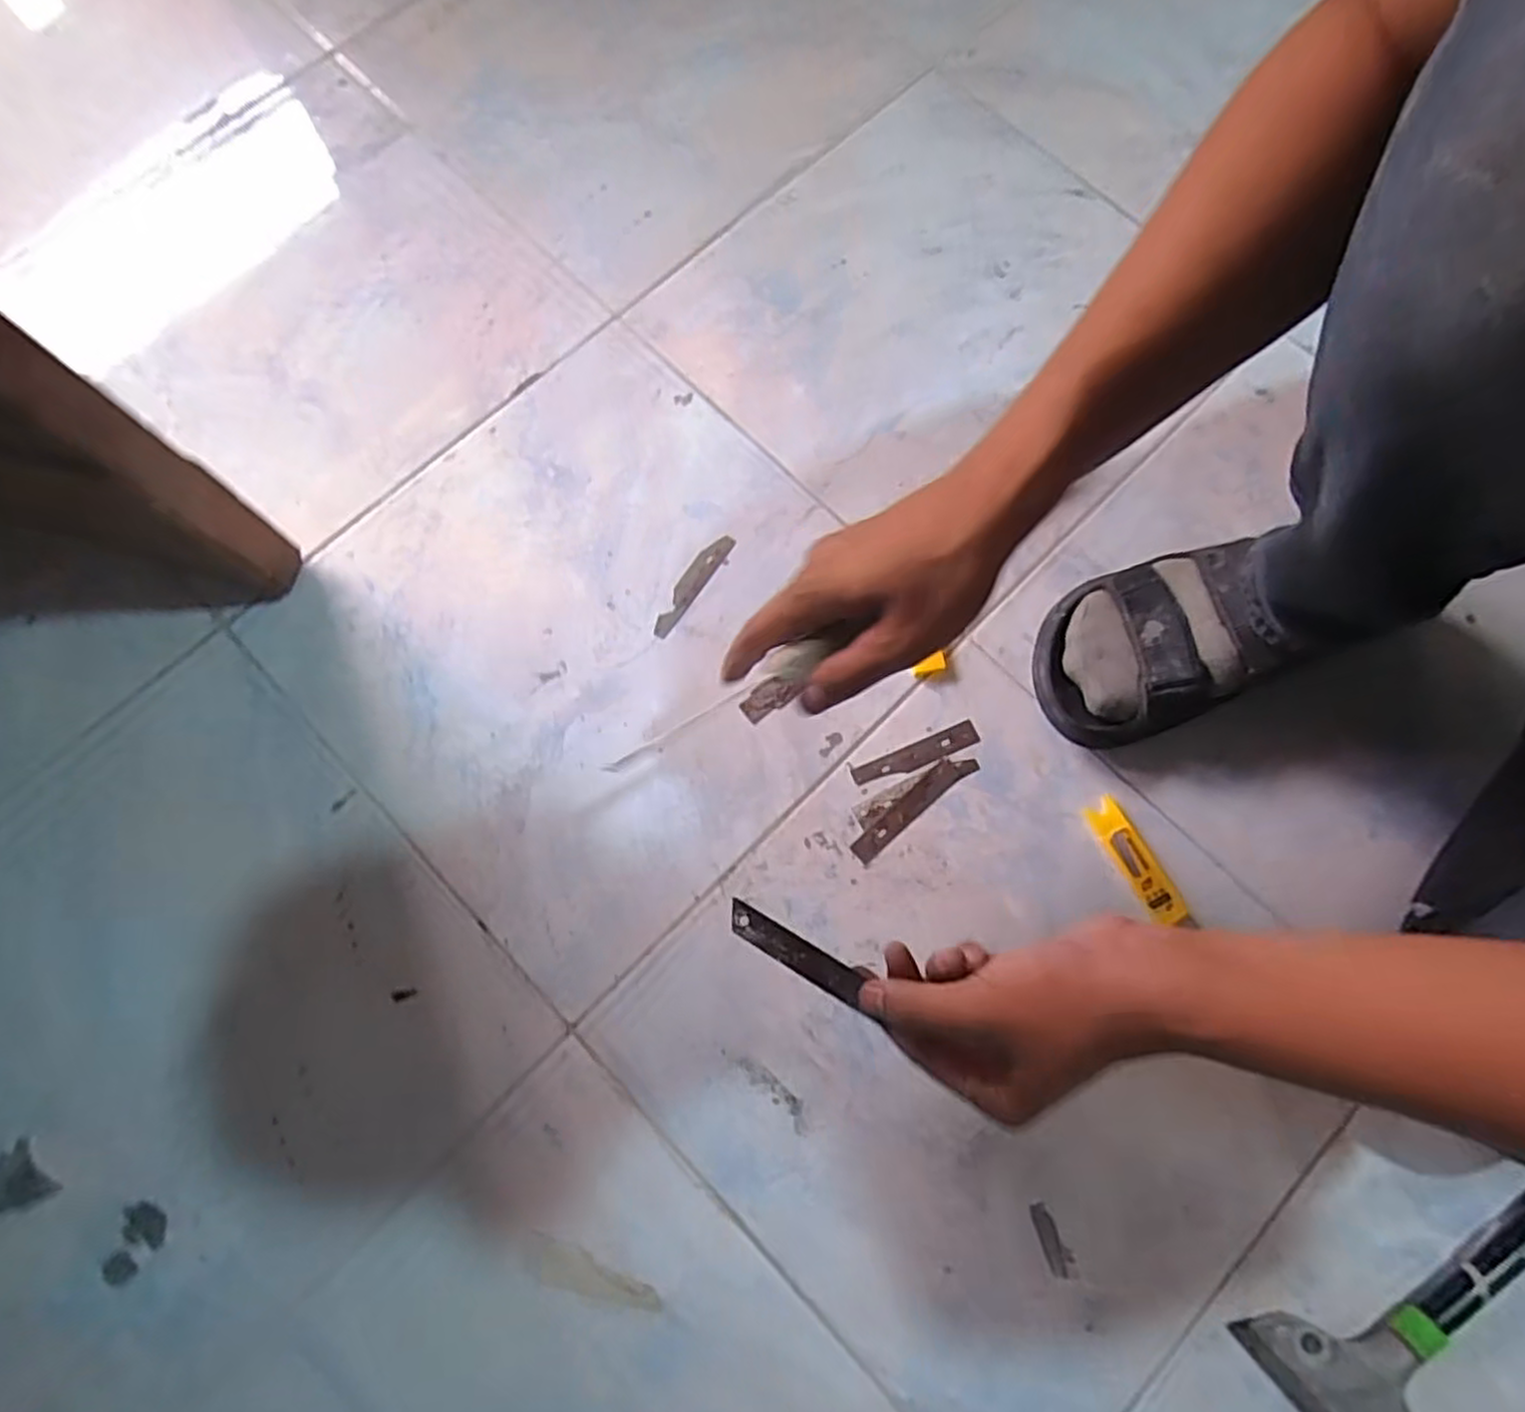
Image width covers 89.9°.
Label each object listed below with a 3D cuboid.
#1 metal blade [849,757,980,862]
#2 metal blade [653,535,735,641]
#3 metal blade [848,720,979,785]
[{"bbox_3d":[0.108,0.070,0.548,0.108,0.004,0.020,-38,79,-9],"label":"metal blade"},{"bbox_3d":[-0.053,-0.093,0.583,0.020,0.006,0.094,35,79,0],"label":"metal blade"},{"bbox_3d":[0.111,0.035,0.555,0.096,0.004,0.019,-19,77,-5],"label":"metal blade"}]

